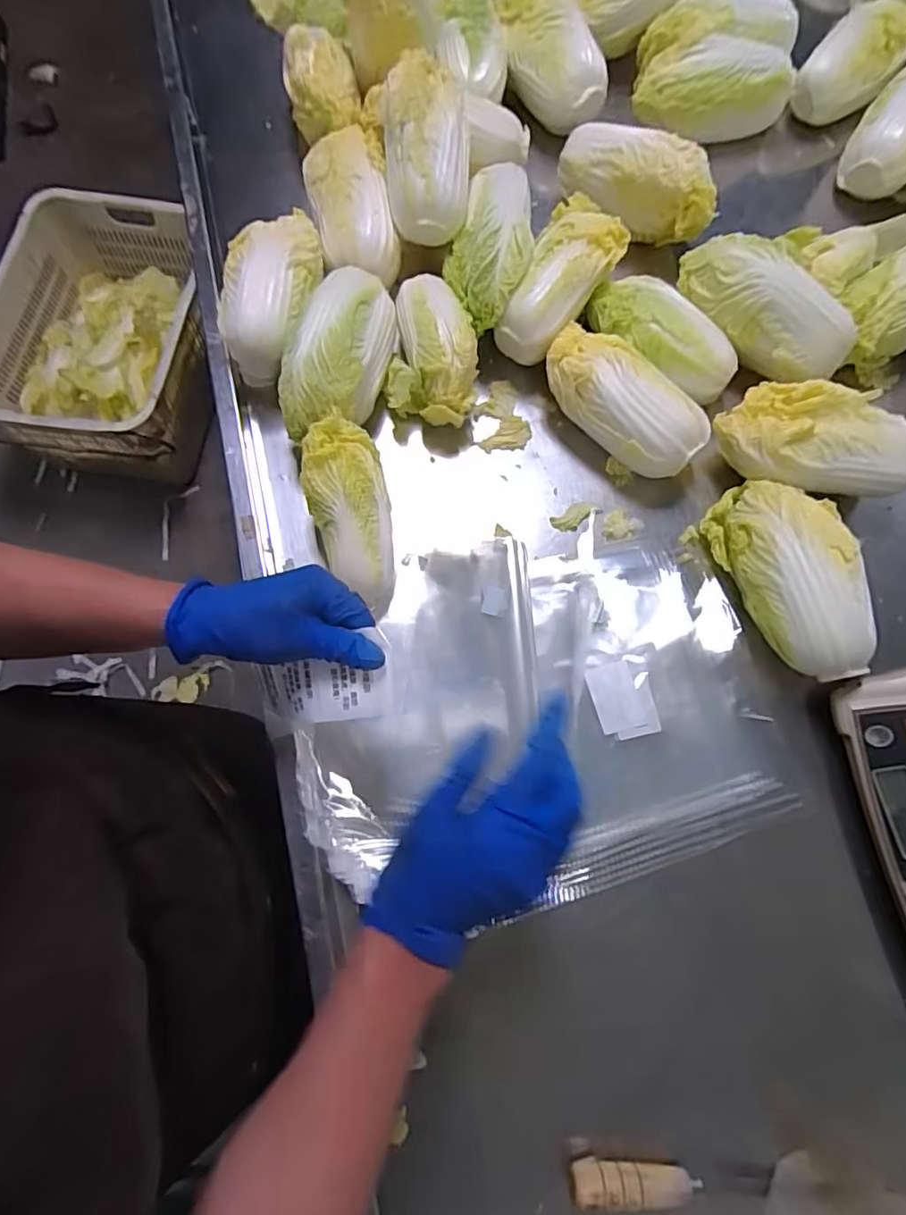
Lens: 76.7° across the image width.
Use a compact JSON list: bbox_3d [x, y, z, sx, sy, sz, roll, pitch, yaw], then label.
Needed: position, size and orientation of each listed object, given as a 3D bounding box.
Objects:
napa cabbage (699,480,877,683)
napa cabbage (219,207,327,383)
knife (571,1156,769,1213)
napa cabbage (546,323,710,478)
[{"bbox_3d":[0.317,-0.031,0.534,0.090,0.079,0.200,-18,75,-7],"label":"napa cabbage"},{"bbox_3d":[-0.183,-0.324,0.591,0.089,0.072,0.178,13,74,2],"label":"napa cabbage"},{"bbox_3d":[0.164,0.425,0.422,0.151,0.031,0.024,3,73,-1],"label":"knife"},{"bbox_3d":[0.174,-0.208,0.588,0.176,0.077,0.086,43,77,10],"label":"napa cabbage"}]

